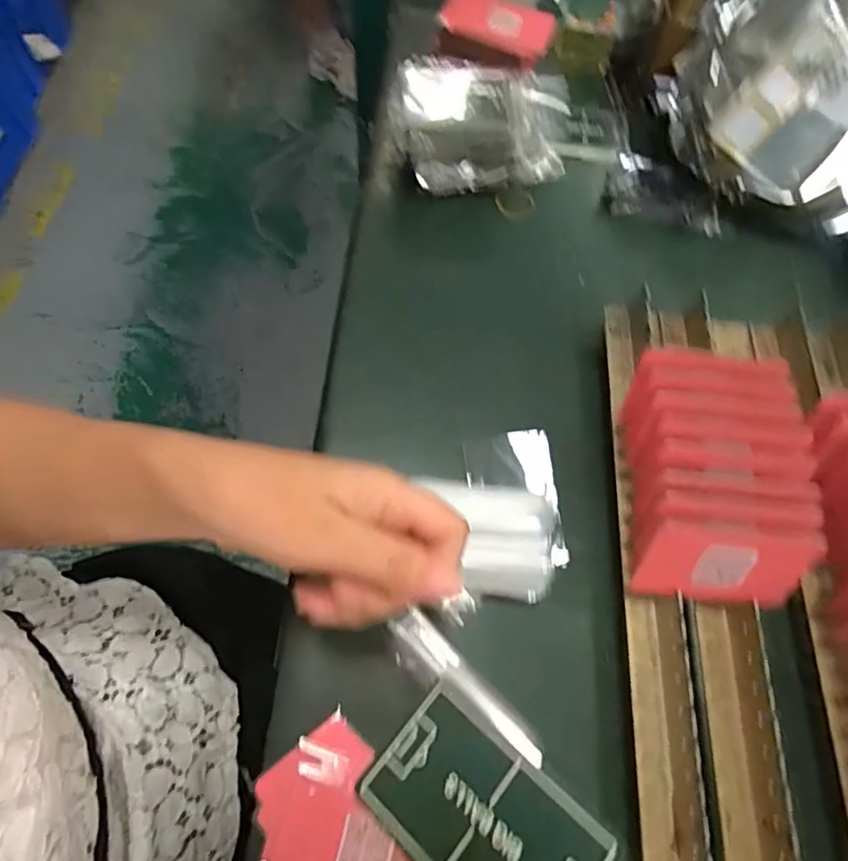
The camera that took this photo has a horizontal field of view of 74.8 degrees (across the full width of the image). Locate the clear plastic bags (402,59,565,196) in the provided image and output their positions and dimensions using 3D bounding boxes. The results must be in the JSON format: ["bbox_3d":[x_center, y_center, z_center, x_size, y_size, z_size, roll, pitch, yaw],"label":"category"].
[{"bbox_3d":[0.049,-0.251,0.464,0.138,0.069,0.098,-4,65,-6],"label":"clear plastic bags"}]

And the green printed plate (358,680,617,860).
[{"bbox_3d":[0.021,0.139,0.200,0.080,0.005,0.051,35,71,26],"label":"green printed plate"}]

